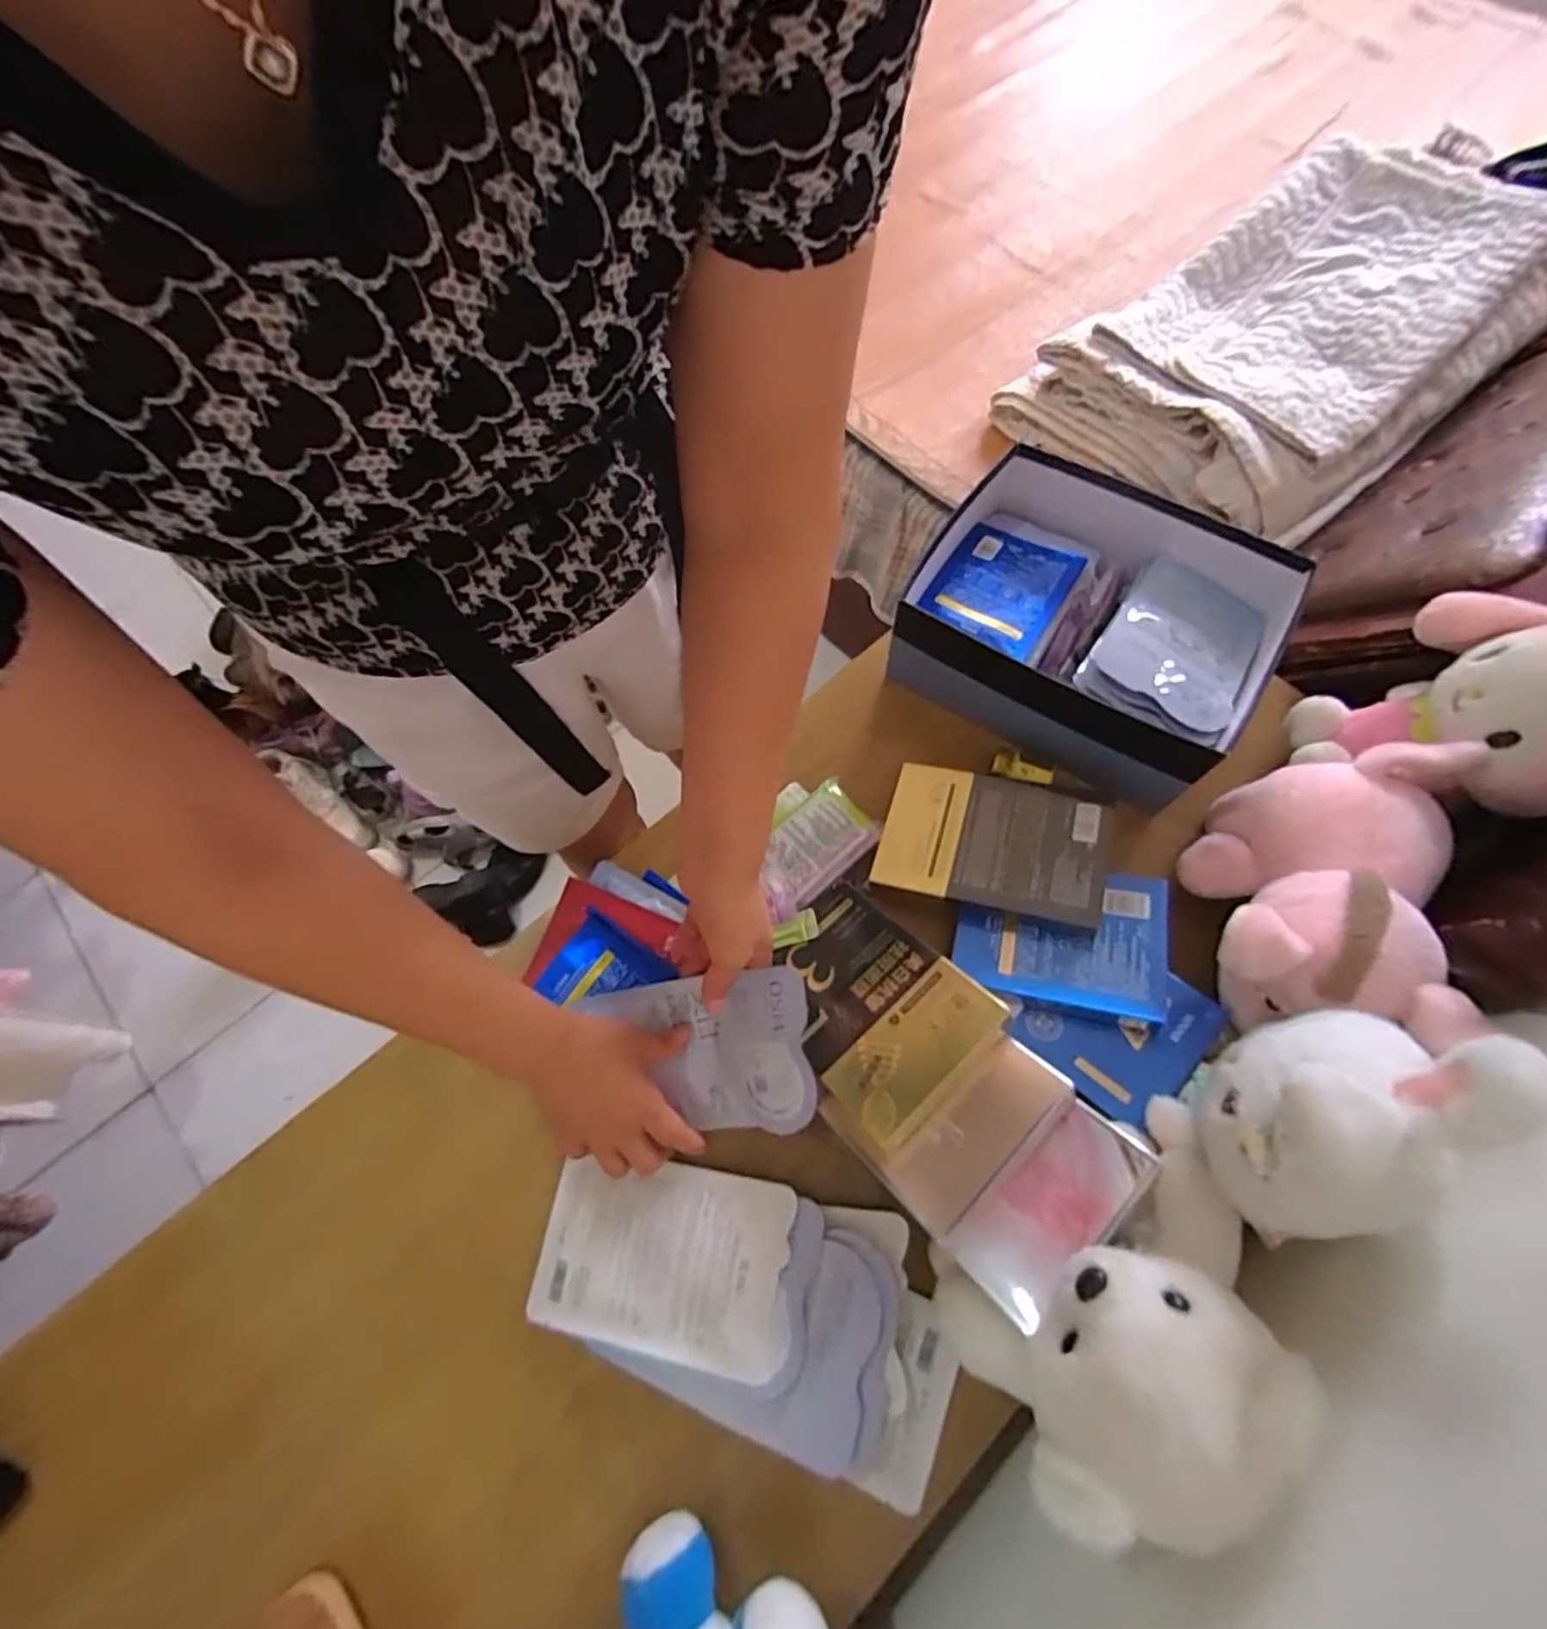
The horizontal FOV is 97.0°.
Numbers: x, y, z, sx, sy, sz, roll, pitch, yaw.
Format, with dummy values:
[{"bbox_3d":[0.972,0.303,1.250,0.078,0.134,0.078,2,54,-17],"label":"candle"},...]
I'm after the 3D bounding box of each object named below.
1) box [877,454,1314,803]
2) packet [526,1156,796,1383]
[{"bbox_3d":[0.289,-0.175,0.648,0.302,0.114,0.243,33,70,15],"label":"box"},{"bbox_3d":[-0.080,0.317,0.491,0.183,0.009,0.114,2,62,12],"label":"packet"}]

